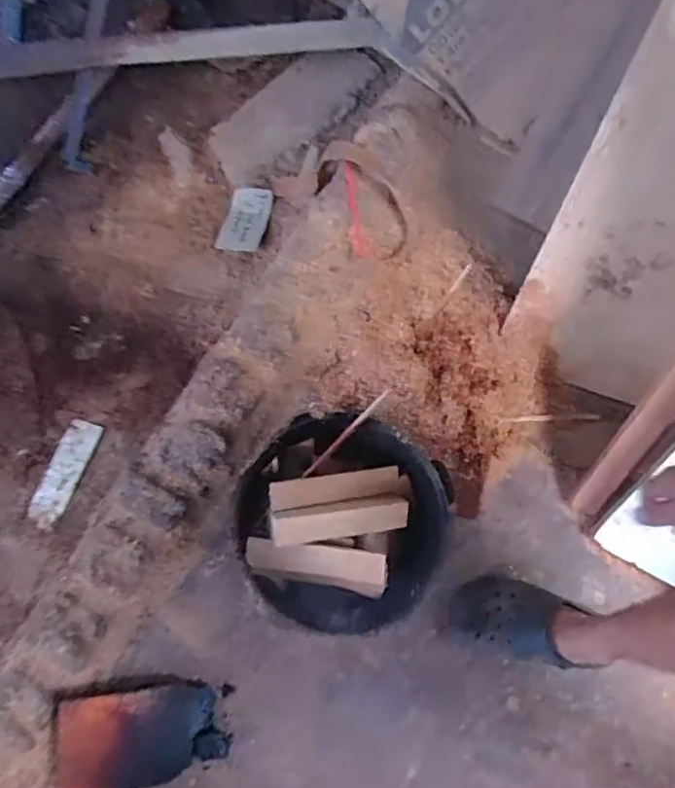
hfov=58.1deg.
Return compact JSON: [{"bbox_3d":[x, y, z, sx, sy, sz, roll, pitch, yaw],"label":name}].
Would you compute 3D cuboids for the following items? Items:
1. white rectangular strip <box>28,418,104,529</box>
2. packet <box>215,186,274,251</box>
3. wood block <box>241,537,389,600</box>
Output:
[{"bbox_3d":[-0.535,0.153,1.192,0.070,0.006,0.210,18,74,7],"label":"white rectangular strip"},{"bbox_3d":[-0.199,-0.379,1.317,0.101,0.010,0.154,9,75,18],"label":"packet"},{"bbox_3d":[-0.027,0.212,0.760,0.175,0.037,0.048,12,70,-5],"label":"wood block"}]

